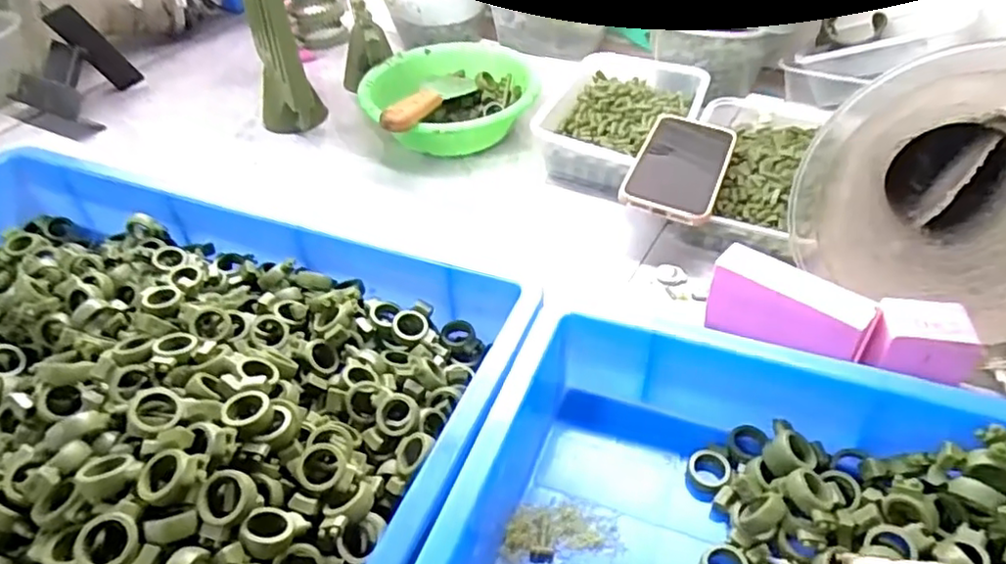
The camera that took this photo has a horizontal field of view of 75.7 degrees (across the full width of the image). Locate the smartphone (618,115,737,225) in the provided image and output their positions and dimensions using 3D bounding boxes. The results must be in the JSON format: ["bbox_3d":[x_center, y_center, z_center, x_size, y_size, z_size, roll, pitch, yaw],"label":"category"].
[{"bbox_3d":[0.167,-0.112,0.600,0.079,0.016,0.175,17,42,15],"label":"smartphone"}]

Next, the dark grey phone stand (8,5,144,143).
[{"bbox_3d":[-0.528,-0.254,0.786,0.144,0.119,0.128,-26,47,-22],"label":"dark grey phone stand"}]

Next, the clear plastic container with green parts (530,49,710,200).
[{"bbox_3d":[0.138,-0.186,0.727,0.154,0.059,0.231,13,45,17],"label":"clear plastic container with green parts"}]

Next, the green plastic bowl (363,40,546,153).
[{"bbox_3d":[-0.065,-0.219,0.764,0.188,0.060,0.182,-2,43,2],"label":"green plastic bowl"}]

